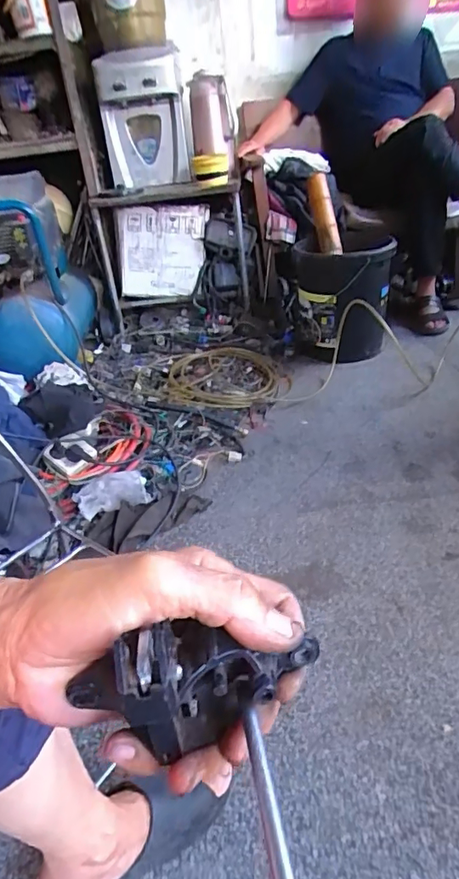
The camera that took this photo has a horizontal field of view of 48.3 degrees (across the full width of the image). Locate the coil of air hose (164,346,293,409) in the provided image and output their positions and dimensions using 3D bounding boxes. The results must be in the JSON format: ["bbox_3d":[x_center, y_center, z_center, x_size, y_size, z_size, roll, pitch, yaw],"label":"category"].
[{"bbox_3d":[-0.003,-0.181,1.561,0.372,0.092,0.351,-6,31,4],"label":"coil of air hose"}]

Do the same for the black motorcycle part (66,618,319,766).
[{"bbox_3d":[-0.013,0.092,0.190,0.091,0.047,0.030,-7,28,1],"label":"black motorcycle part"}]

